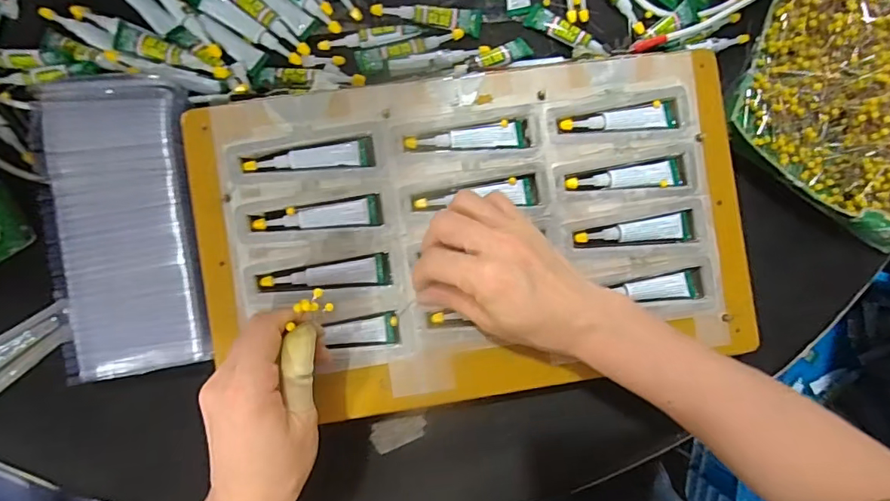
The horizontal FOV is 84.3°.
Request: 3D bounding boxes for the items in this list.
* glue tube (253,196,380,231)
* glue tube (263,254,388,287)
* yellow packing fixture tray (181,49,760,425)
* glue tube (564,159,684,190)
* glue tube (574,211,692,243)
[{"bbox_3d":[-0.089,-0.025,0.342,0.084,0.007,0.018,-6,90,-3],"label":"glue tube"},{"bbox_3d":[-0.082,0.018,0.341,0.088,0.009,0.020,-8,90,-3],"label":"glue tube"},{"bbox_3d":[0.026,-0.009,0.348,0.377,0.025,0.223,-8,85,-5],"label":"yellow packing fixture tray"},{"bbox_3d":[0.131,-0.051,0.359,0.085,0.008,0.020,-10,90,-3],"label":"glue tube"},{"bbox_3d":[0.138,-0.015,0.360,0.085,0.008,0.018,-5,90,-3],"label":"glue tube"}]

